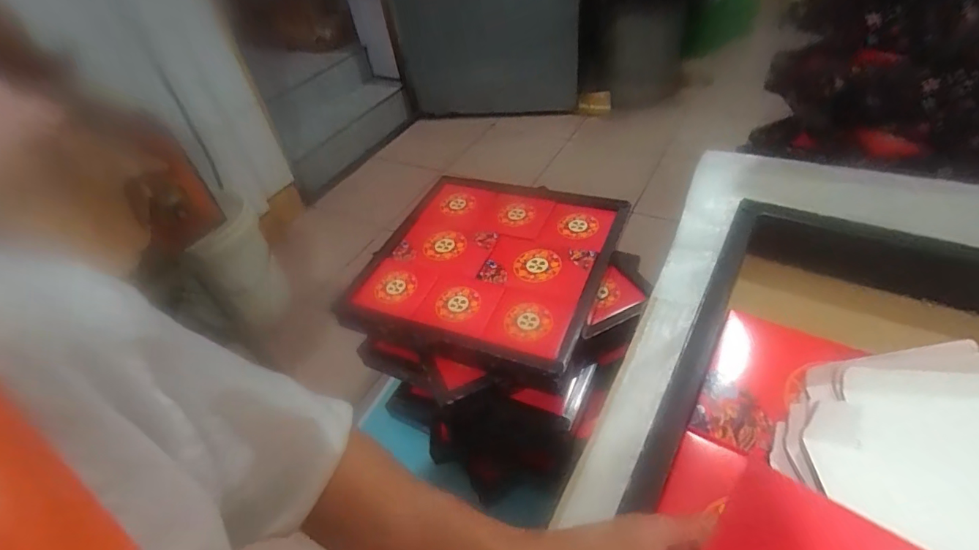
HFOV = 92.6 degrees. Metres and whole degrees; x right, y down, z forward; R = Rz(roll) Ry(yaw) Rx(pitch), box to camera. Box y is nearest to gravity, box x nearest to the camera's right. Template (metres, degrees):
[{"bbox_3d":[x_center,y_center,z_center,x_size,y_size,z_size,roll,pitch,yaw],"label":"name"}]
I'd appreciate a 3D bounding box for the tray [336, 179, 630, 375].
[{"bbox_3d":[0.003,-0.041,0.892,0.423,0.049,0.453,15,48,22],"label":"tray"}]

